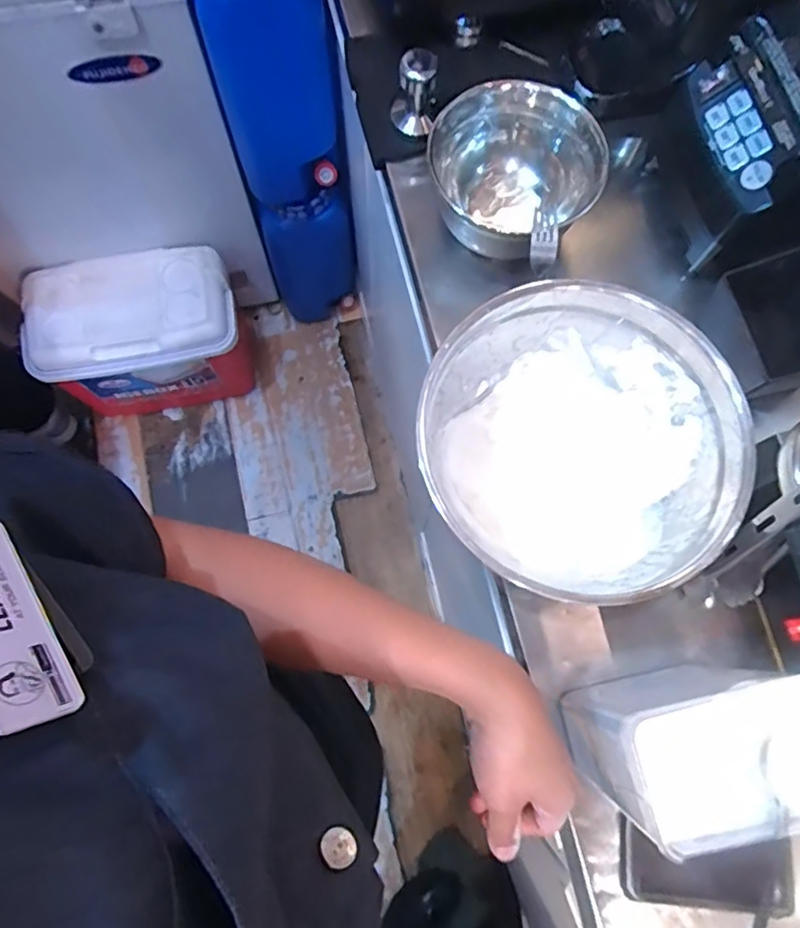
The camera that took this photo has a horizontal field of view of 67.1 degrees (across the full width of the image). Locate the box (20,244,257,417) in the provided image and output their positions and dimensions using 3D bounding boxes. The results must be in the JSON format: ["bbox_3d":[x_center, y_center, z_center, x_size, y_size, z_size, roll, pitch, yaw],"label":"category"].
[{"bbox_3d":[-0.502,-0.257,1.273,0.344,0.312,0.230,-14,75,-5],"label":"box"}]

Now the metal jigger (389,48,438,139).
[{"bbox_3d":[0.015,-0.403,0.654,0.047,0.082,0.046,2,75,-1],"label":"metal jigger"}]

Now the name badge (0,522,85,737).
[{"bbox_3d":[-0.129,0.050,0.196,0.004,0.028,0.075,-45,67,19],"label":"name badge"}]

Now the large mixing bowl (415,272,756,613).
[{"bbox_3d":[0.146,-0.018,0.519,0.249,0.120,0.229,32,76,7],"label":"large mixing bowl"}]

